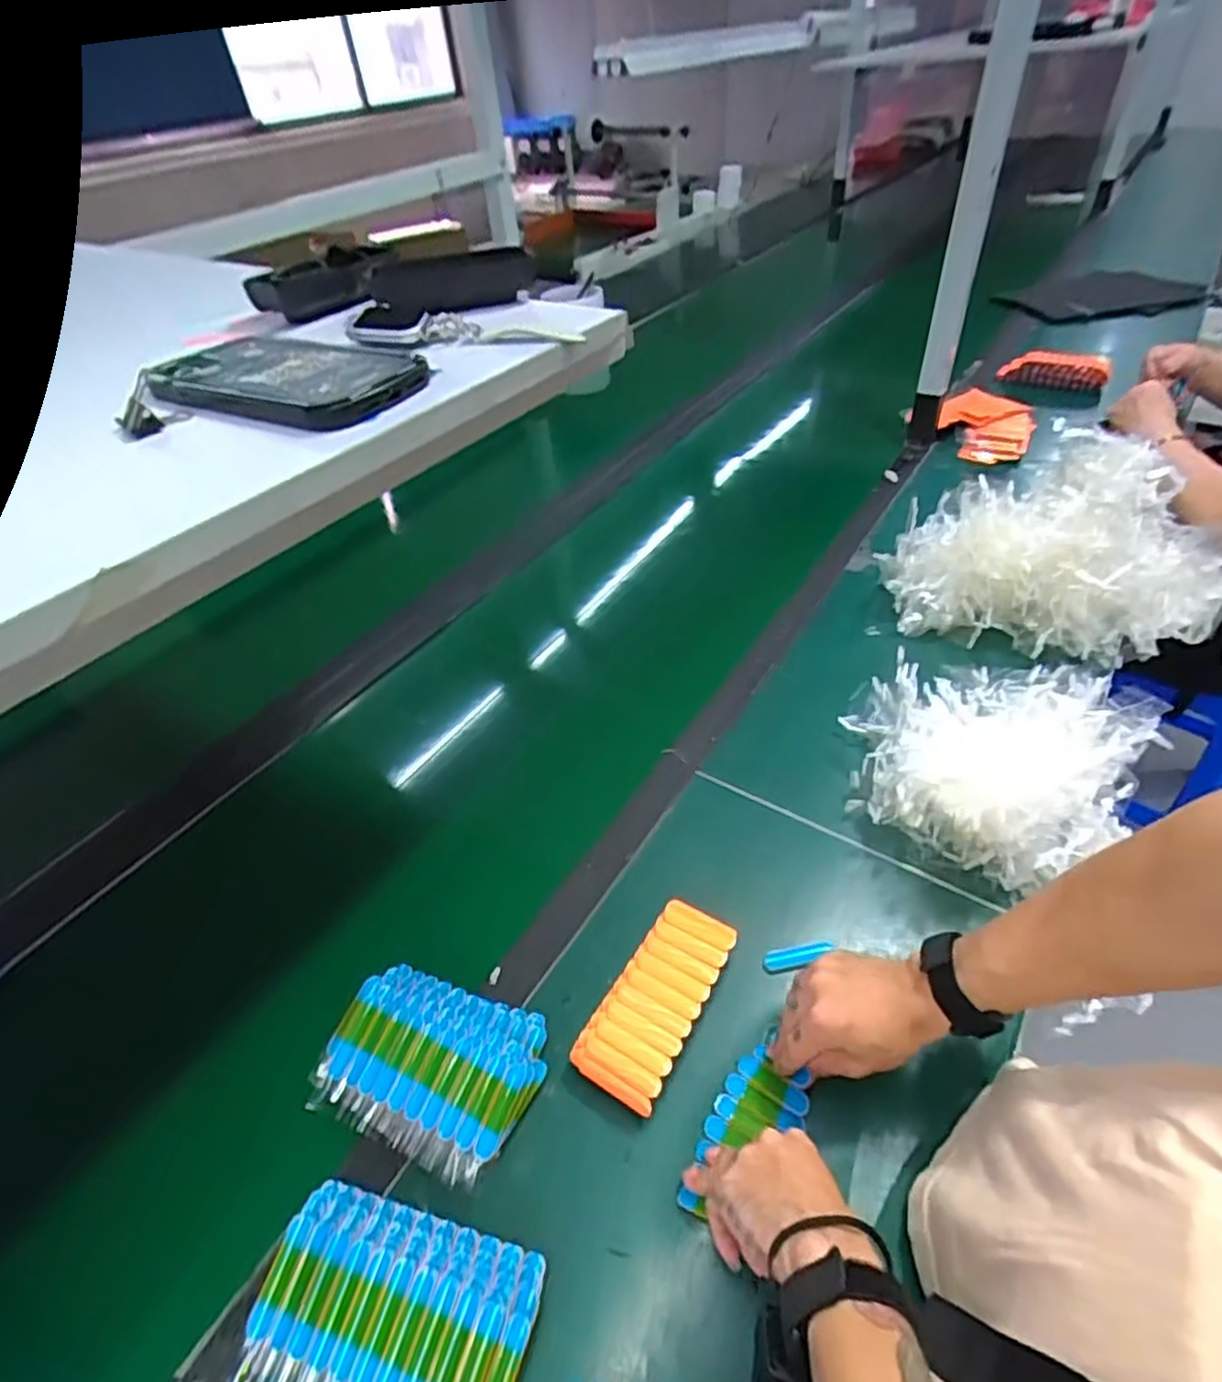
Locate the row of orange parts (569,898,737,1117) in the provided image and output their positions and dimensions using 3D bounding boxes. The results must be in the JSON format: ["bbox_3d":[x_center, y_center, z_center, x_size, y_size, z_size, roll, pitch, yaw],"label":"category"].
[{"bbox_3d":[0.040,0.250,0.564,0.069,0.043,0.159,21,50,26],"label":"row of orange parts"}]

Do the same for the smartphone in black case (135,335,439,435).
[{"bbox_3d":[-0.177,-0.169,0.372,0.153,0.011,0.080,19,49,25],"label":"smartphone in black case"}]

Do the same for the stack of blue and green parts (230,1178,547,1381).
[{"bbox_3d":[-0.136,0.392,0.432,0.165,0.045,0.109,9,45,13],"label":"stack of blue and green parts"}]

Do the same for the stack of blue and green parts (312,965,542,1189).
[{"bbox_3d":[-0.139,0.288,0.540,0.165,0.037,0.118,13,47,17],"label":"stack of blue and green parts"}]

